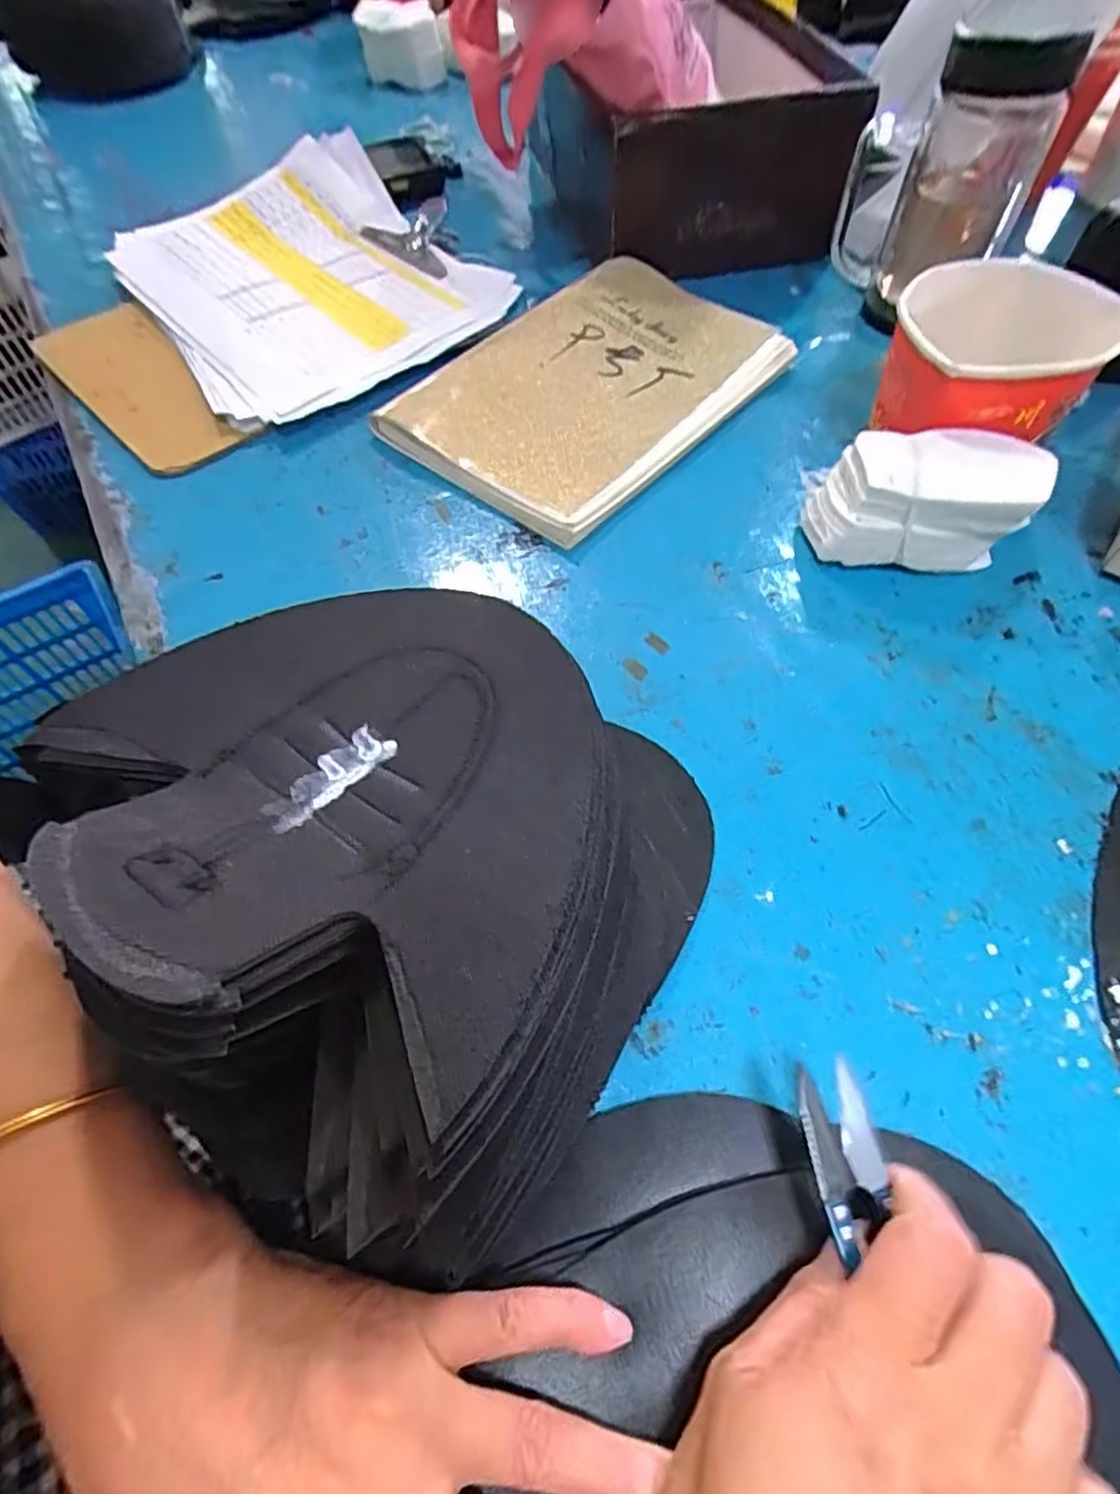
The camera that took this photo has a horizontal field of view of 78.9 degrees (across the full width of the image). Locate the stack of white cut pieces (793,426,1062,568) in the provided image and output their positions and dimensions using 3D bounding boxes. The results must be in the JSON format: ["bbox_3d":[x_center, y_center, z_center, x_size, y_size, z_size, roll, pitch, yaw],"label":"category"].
[{"bbox_3d":[0.197,-0.135,0.377,0.106,0.054,0.056,5,59,5],"label":"stack of white cut pieces"}]

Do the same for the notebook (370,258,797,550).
[{"bbox_3d":[0.024,-0.256,0.472,0.178,0.025,0.261,36,67,21],"label":"notebook"}]

